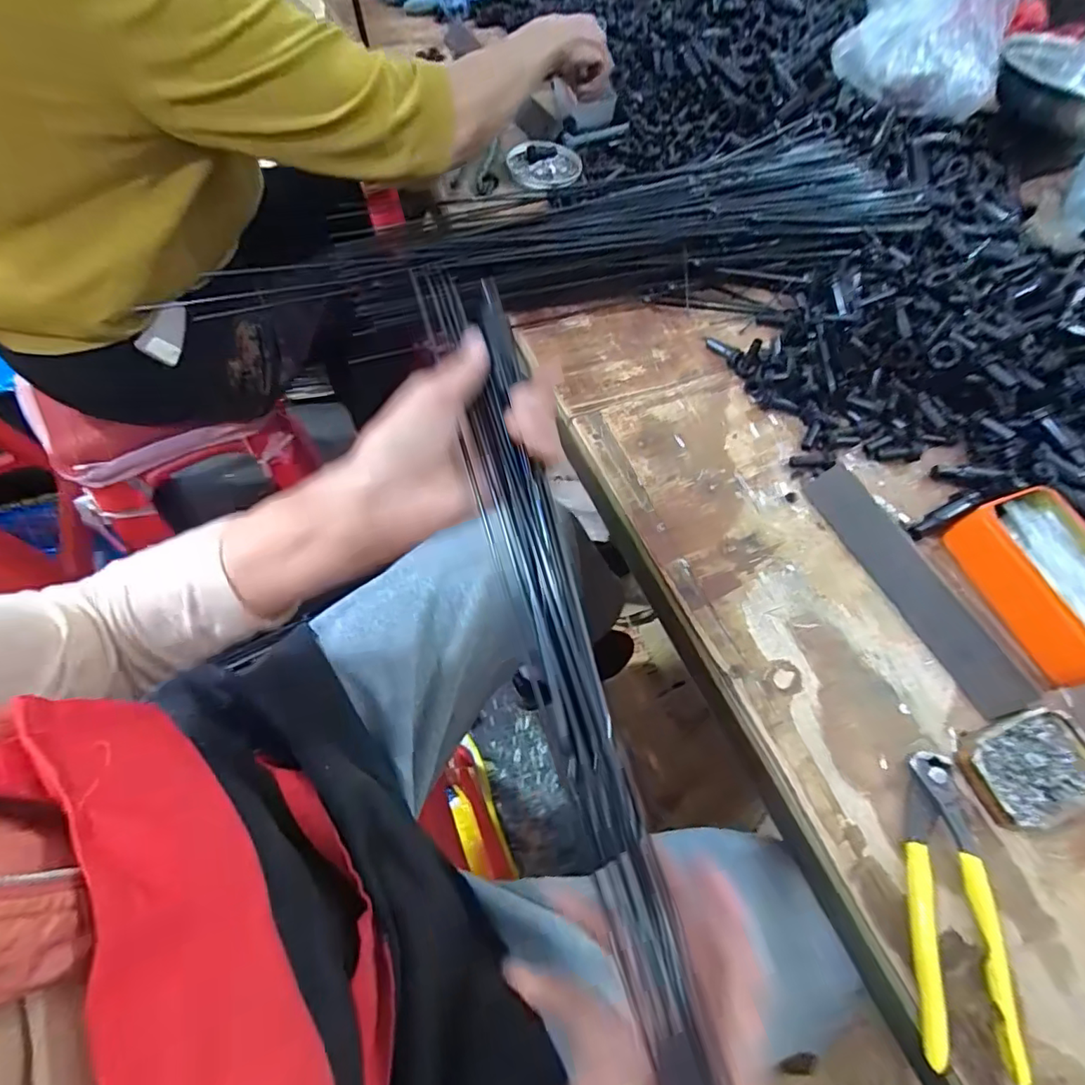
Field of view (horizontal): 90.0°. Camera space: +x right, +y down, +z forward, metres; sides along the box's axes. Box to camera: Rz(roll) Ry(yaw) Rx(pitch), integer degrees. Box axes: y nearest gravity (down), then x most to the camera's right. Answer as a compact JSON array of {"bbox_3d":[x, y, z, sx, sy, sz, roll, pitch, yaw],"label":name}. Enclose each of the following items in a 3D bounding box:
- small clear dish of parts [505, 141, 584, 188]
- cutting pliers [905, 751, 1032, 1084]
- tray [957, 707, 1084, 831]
[{"bbox_3d":[0.008,-0.473,0.682,0.080,0.022,0.098,-25,68,-18],"label":"small clear dish of parts"},{"bbox_3d":[0.253,0.217,0.333,0.051,0.025,0.163,14,62,1],"label":"cutting pliers"},{"bbox_3d":[0.333,0.151,0.366,0.091,0.019,0.061,-16,65,-14],"label":"tray"}]

